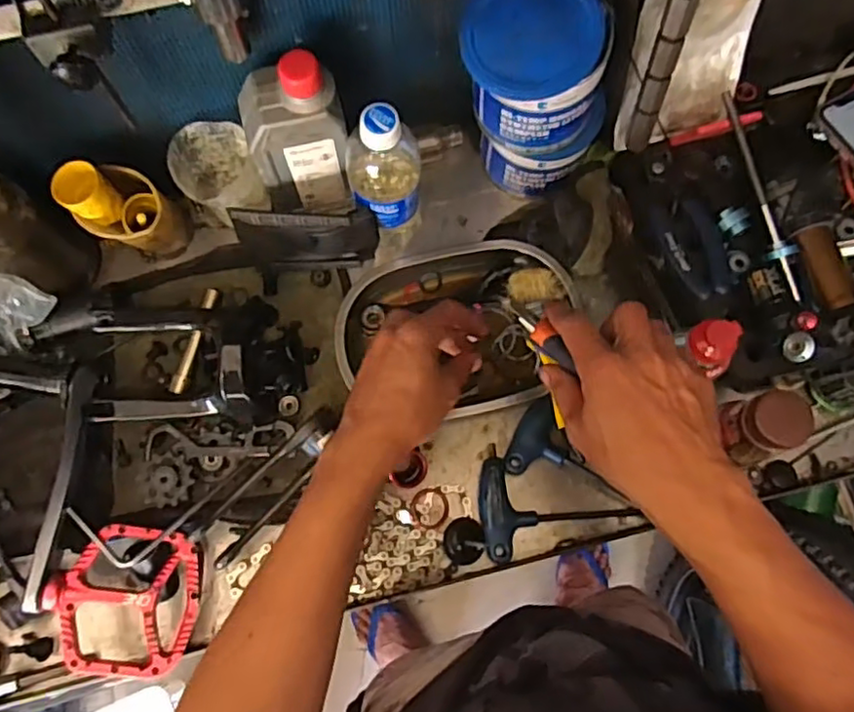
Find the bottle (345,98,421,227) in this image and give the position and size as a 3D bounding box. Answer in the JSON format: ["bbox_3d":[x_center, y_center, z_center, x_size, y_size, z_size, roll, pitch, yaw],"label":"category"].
[{"bbox_3d":[-0.037,-0.155,0.557,0.061,0.167,0.060,-8,76,-1],"label":"bottle"}]

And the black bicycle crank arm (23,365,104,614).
[{"bbox_3d":[-0.299,0.101,0.526,0.024,0.033,0.199,-2,76,0],"label":"black bicycle crank arm"}]

